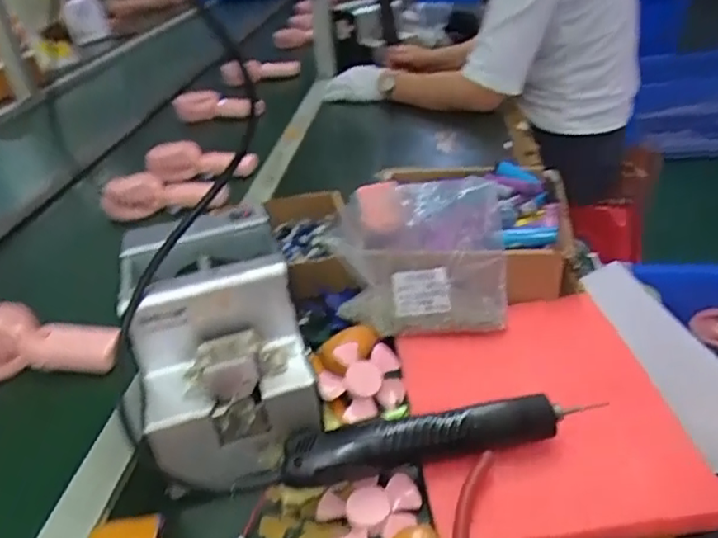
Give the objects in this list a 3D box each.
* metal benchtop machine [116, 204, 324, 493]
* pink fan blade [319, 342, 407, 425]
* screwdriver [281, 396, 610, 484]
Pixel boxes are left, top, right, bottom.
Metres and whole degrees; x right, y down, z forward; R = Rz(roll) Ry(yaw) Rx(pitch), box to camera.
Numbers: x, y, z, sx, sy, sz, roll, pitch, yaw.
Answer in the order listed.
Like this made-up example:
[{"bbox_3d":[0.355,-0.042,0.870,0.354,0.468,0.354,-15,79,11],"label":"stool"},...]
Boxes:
[{"bbox_3d":[-0.112,0.068,0.512,0.126,0.156,0.195,-14,32,-11],"label":"metal benchtop machine"},{"bbox_3d":[0.002,0.097,0.546,0.071,0.010,0.070,-2,59,-5],"label":"pink fan blade"},{"bbox_3d":[0.058,0.123,0.468,0.228,0.035,0.033,-9,31,-3],"label":"screwdriver"}]

